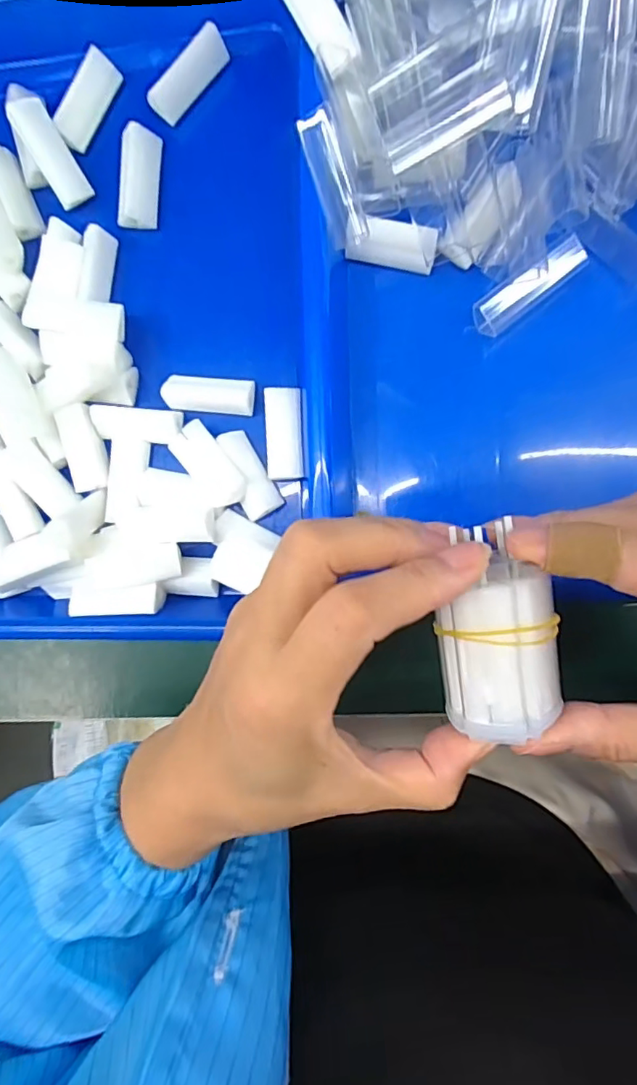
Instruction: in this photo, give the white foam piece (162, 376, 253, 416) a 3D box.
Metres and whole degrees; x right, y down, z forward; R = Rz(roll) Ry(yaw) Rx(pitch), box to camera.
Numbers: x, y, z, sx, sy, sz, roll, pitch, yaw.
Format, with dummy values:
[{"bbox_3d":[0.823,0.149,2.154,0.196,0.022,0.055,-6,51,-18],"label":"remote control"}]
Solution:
[{"bbox_3d":[-0.057,-0.077,0.283,0.045,0.016,0.018,5,92,6],"label":"white foam piece"}]

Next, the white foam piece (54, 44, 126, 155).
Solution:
[{"bbox_3d":[-0.121,-0.231,0.281,0.013,0.016,0.046,32,95,4],"label":"white foam piece"}]

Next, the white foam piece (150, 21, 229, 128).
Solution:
[{"bbox_3d":[-0.066,-0.240,0.277,0.047,0.015,0.013,-42,87,6],"label":"white foam piece"}]

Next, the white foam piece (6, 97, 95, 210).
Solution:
[{"bbox_3d":[-0.138,-0.200,0.276,0.018,0.011,0.047,-25,123,6],"label":"white foam piece"}]

